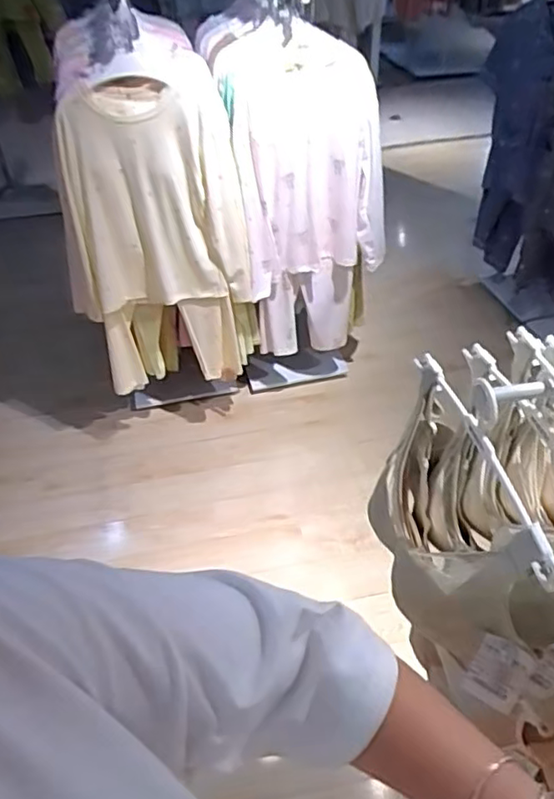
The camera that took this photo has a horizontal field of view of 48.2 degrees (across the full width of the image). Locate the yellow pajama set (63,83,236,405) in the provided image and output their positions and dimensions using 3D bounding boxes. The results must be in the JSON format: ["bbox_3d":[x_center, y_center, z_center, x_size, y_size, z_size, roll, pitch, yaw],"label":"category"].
[{"bbox_3d":[-0.394,-0.449,1.875,0.398,0.877,0.129,-9,42,-7],"label":"yellow pajama set"}]

